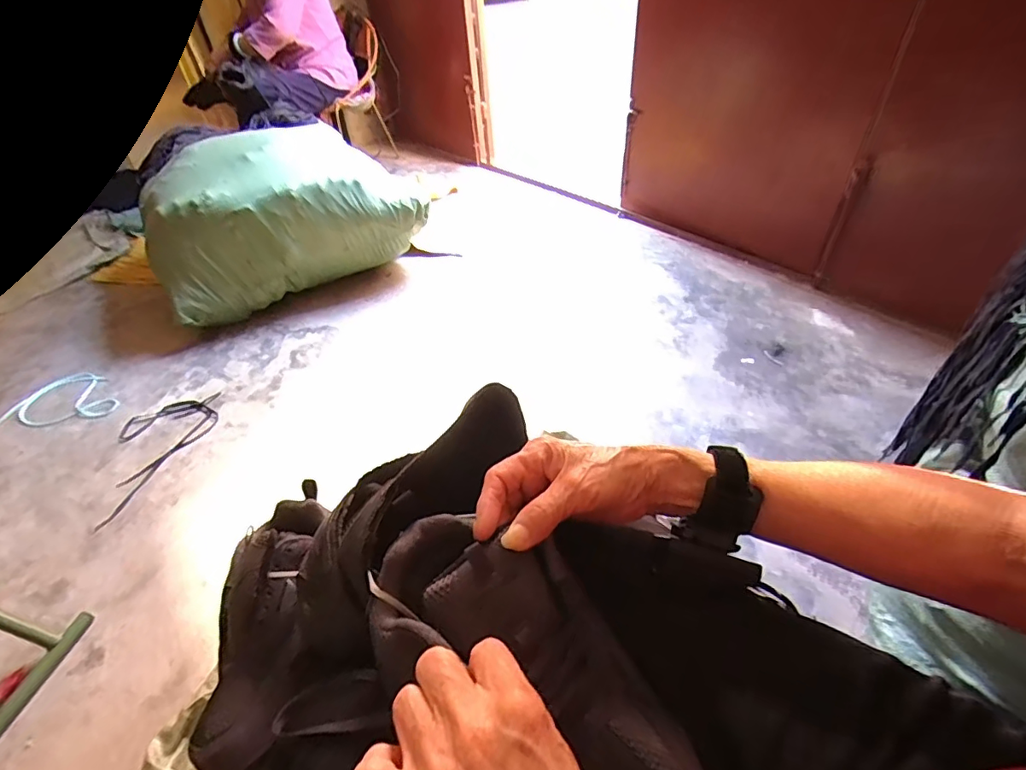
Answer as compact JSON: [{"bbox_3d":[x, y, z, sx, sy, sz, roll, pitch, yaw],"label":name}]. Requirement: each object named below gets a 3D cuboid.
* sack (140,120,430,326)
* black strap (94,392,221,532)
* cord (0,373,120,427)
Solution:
[{"bbox_3d":[-0.659,-0.511,1.456,0.700,0.346,0.387,-21,45,-18],"label":"sack"},{"bbox_3d":[-0.764,0.148,1.101,0.207,0.009,0.309,-17,45,-12],"label":"black strap"},{"bbox_3d":[-1.112,0.033,1.245,0.279,0.014,0.170,-10,44,-6],"label":"cord"}]

